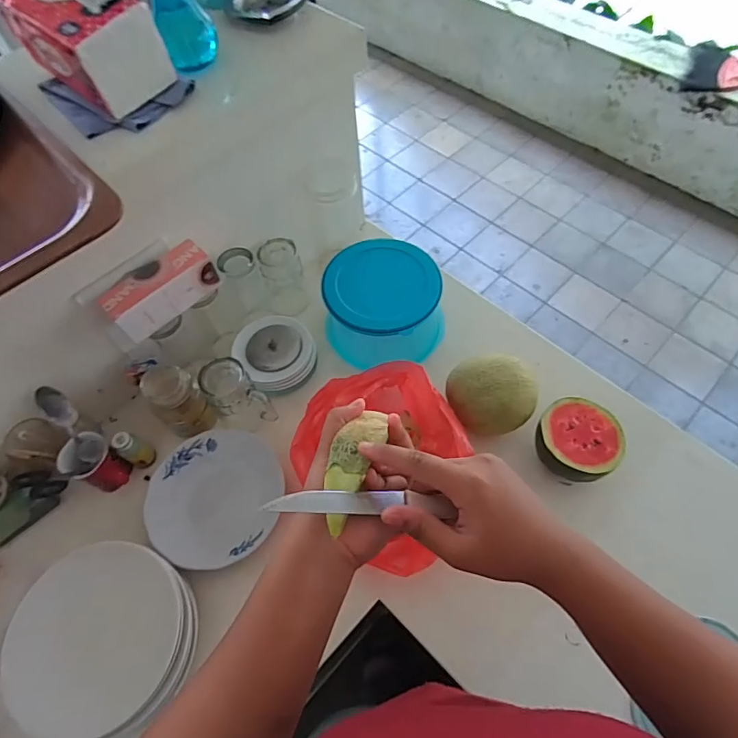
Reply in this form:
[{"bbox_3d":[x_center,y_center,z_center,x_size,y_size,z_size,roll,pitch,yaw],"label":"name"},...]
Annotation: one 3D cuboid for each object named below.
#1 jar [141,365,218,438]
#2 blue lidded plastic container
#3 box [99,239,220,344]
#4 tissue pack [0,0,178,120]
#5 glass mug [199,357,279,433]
[{"bbox_3d":[-0.290,0.052,0.728,0.070,0.110,0.070,-1,61,2],"label":"jar"},{"bbox_3d":[0.027,-0.107,0.817,0.195,0.143,0.161,3,61,5],"label":"blue lidded plastic container"},{"bbox_3d":[-0.293,-0.110,0.674,0.058,0.060,0.150,37,69,21],"label":"box"},{"bbox_3d":[-0.339,-0.405,0.570,0.161,0.109,0.105,37,69,21],"label":"tissue pack"},{"bbox_3d":[-0.207,0.052,0.738,0.077,0.123,0.094,-37,66,-16],"label":"glass mug"}]

